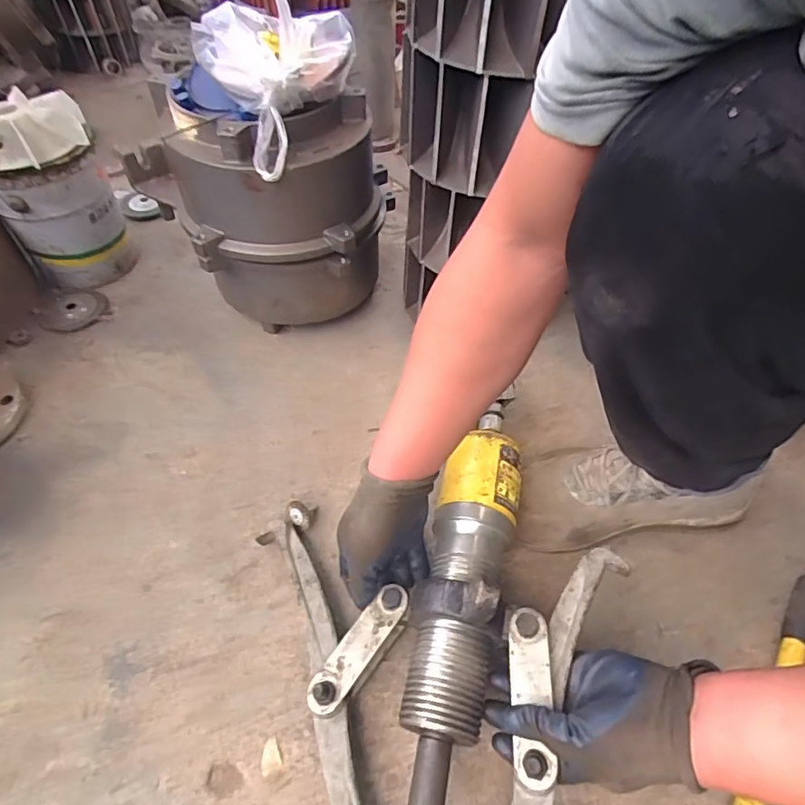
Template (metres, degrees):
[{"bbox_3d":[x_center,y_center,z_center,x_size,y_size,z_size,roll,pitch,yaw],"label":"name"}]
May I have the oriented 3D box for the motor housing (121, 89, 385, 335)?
[{"bbox_3d":[-0.193,-0.281,0.726,0.281,0.268,0.281,-21,55,-19],"label":"motor housing"}]

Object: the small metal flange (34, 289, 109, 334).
[{"bbox_3d":[-0.531,-0.150,0.819,0.093,0.013,0.100,1,53,-1],"label":"small metal flange"}]

